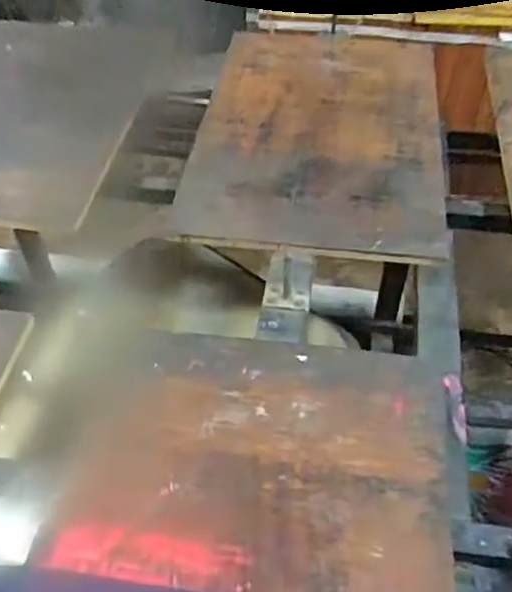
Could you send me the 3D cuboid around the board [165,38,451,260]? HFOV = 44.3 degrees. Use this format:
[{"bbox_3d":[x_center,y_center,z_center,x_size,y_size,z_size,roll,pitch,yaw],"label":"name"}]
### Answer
[{"bbox_3d":[0.111,-0.303,1.069,0.393,0.021,0.617,4,47,7],"label":"board"}]

